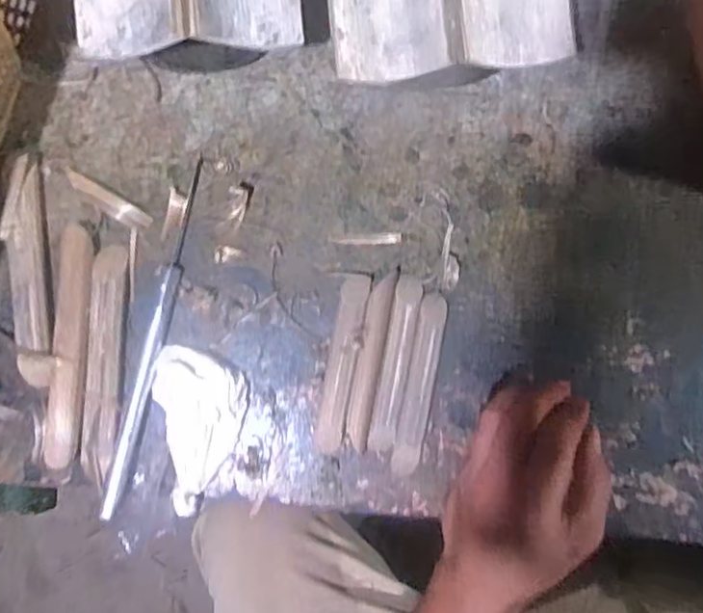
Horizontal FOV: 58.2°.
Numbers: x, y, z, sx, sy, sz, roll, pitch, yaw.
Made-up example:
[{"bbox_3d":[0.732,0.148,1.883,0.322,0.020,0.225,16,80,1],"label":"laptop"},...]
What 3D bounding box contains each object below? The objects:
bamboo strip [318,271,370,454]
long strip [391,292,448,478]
[{"bbox_3d":[-0.005,0.038,0.422,0.018,0.014,0.118,9,91,1],"label":"bamboo strip"},{"bbox_3d":[0.046,0.053,0.425,0.019,0.012,0.122,10,91,1],"label":"long strip"}]

